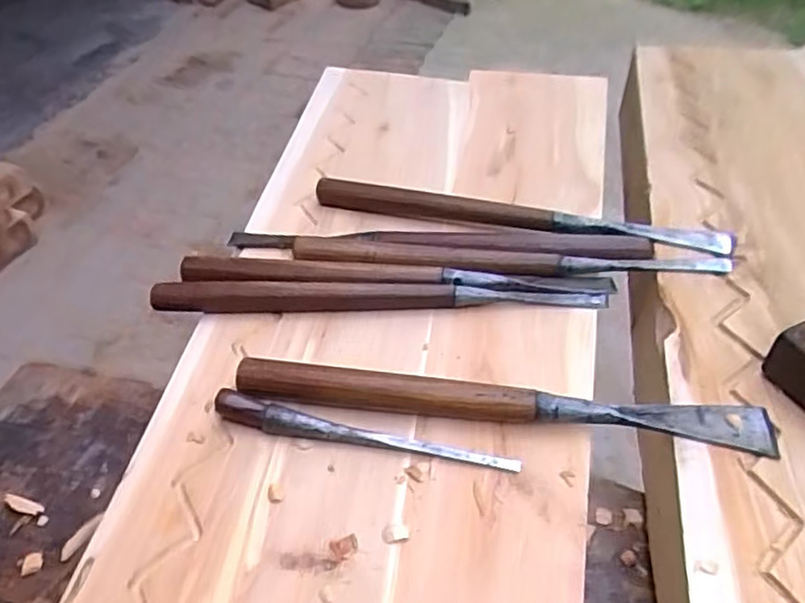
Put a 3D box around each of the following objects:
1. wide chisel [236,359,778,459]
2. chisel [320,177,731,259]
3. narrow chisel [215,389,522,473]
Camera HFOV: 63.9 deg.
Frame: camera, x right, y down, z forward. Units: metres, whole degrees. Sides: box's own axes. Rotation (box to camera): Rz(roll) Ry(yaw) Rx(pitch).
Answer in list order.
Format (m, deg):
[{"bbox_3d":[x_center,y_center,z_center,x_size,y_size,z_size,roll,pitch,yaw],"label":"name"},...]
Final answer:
[{"bbox_3d":[0.044,0.049,0.307,0.248,0.019,0.019,4,45,8],"label":"wide chisel"},{"bbox_3d":[0.069,-0.055,0.413,0.261,0.014,0.018,9,46,13],"label":"chisel"},{"bbox_3d":[-0.019,0.062,0.301,0.144,0.017,0.011,8,46,12],"label":"narrow chisel"}]

